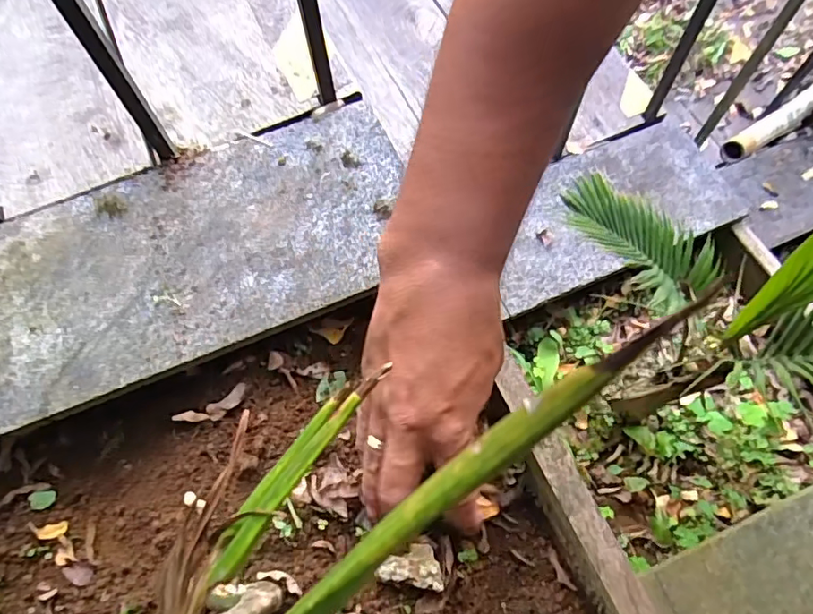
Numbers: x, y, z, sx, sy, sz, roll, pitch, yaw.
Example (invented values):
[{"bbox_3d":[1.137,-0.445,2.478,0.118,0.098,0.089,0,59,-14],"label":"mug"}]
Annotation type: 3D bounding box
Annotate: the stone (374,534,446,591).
[{"bbox_3d":[0.001,0.169,0.357,0.039,0.025,0.031,-14,67,-6],"label":"stone"}]

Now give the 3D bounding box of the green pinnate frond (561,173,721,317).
[{"bbox_3d":[0.175,-0.050,0.411,0.126,0.009,0.064,42,82,-6],"label":"green pinnate frond"}]

